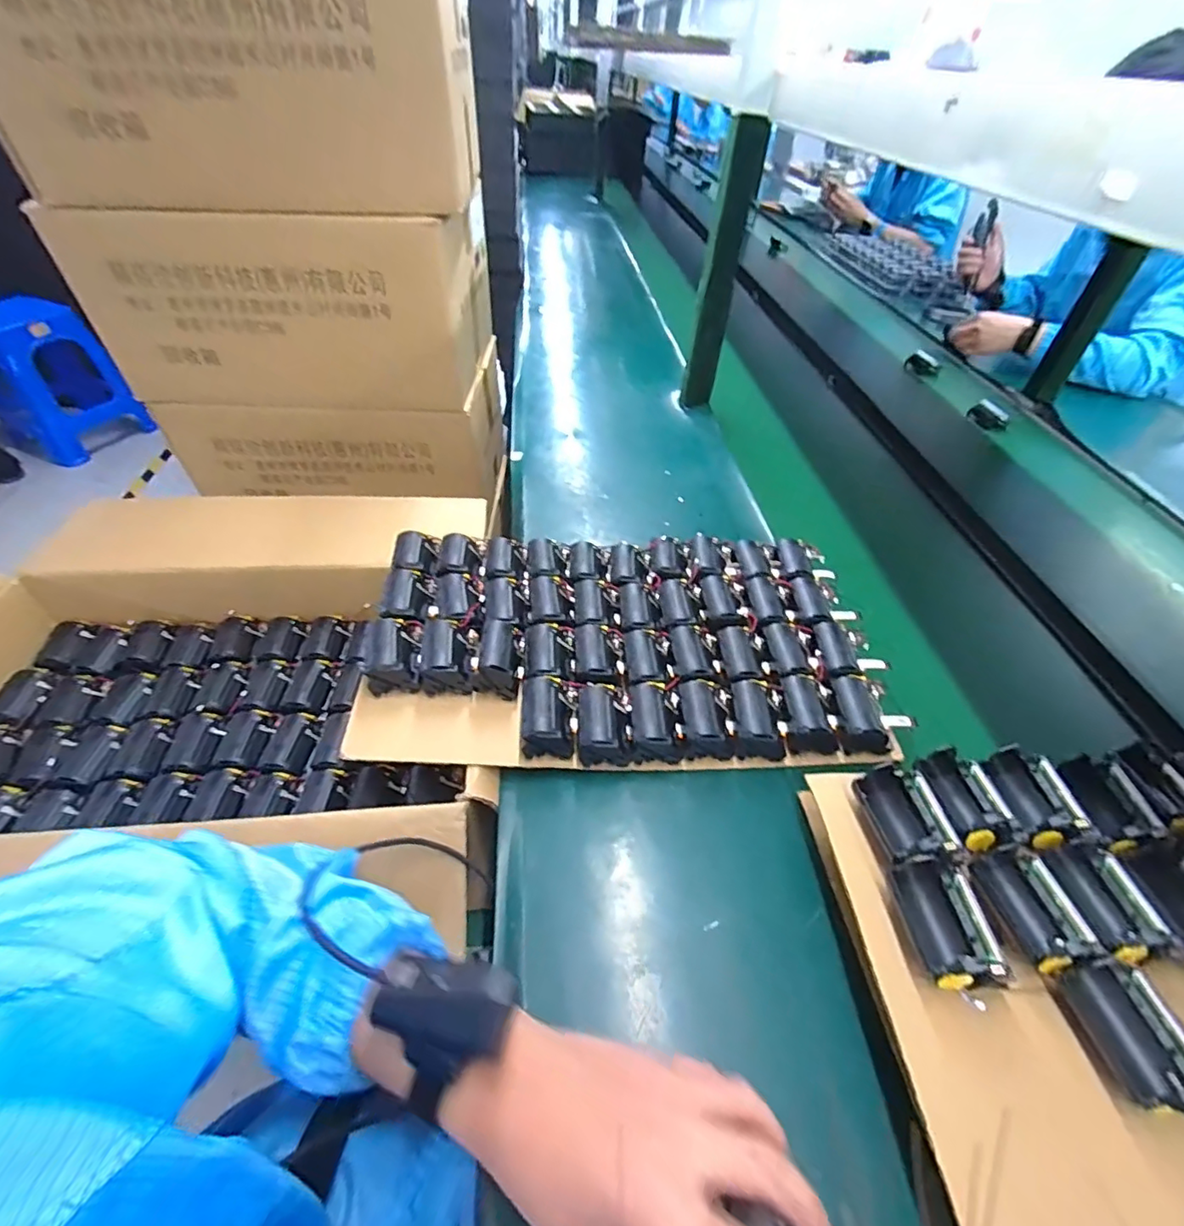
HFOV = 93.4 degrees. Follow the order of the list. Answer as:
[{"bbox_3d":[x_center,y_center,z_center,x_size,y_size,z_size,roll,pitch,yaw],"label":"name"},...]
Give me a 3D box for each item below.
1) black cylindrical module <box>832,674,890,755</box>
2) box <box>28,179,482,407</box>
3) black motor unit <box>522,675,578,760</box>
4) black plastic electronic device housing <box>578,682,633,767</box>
[{"bbox_3d":[0.255,0.096,0.535,0.041,0.030,0.072,5,46,2],"label":"black cylindrical module"},{"bbox_3d":[-0.442,-0.484,0.875,0.533,0.264,0.294,-1,46,-4],"label":"box"},{"bbox_3d":[-0.039,0.096,0.515,0.047,0.041,0.070,1,46,-2],"label":"black motor unit"},{"bbox_3d":[0.009,0.102,0.517,0.045,0.036,0.072,-3,46,-6],"label":"black plastic electronic device housing"}]

